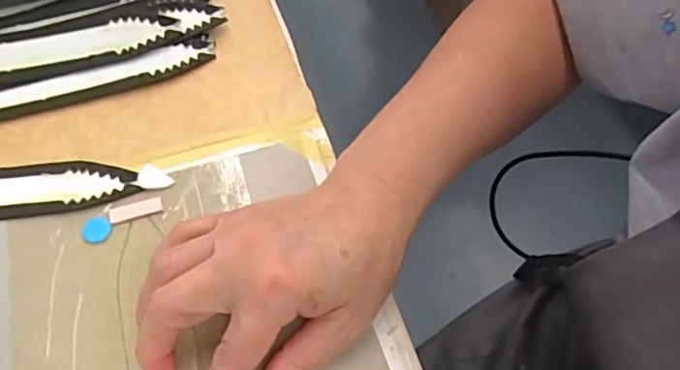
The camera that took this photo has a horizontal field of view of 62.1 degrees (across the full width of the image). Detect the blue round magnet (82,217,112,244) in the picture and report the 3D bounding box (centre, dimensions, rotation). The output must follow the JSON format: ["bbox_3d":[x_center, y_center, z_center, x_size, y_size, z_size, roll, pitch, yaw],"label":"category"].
[{"bbox_3d":[-0.139,0.025,0.321,0.016,0.004,0.016,1,59,-2],"label":"blue round magnet"}]

